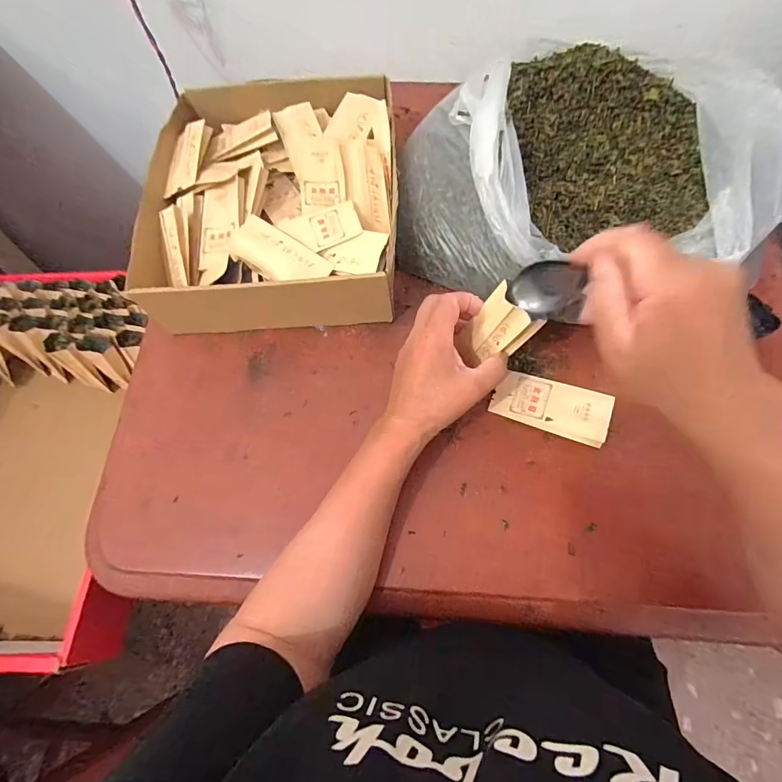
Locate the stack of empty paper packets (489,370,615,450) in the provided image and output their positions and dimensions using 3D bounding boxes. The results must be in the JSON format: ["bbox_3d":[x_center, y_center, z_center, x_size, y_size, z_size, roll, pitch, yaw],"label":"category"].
[{"bbox_3d":[0.158,0.015,0.412,0.107,0.007,0.052,18,73,22],"label":"stack of empty paper packets"}]

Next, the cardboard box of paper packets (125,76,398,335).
[{"bbox_3d":[-0.137,-0.236,0.499,0.274,0.076,0.320,-1,66,1],"label":"cardboard box of paper packets"}]

